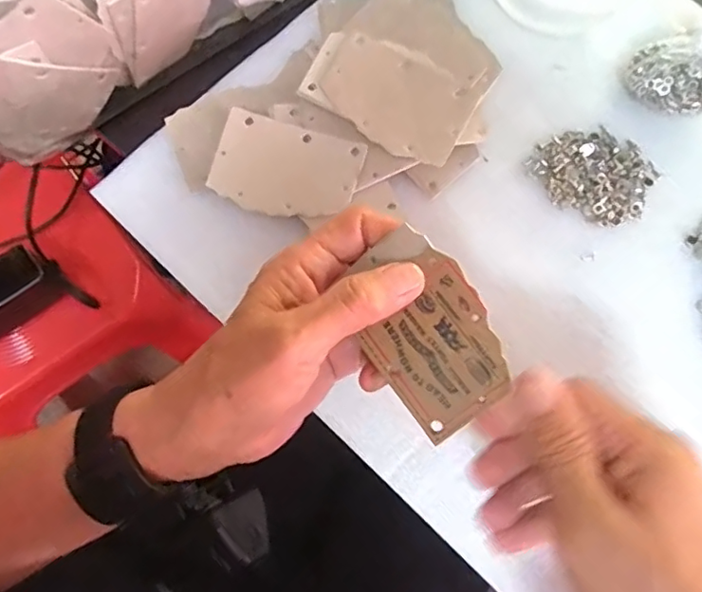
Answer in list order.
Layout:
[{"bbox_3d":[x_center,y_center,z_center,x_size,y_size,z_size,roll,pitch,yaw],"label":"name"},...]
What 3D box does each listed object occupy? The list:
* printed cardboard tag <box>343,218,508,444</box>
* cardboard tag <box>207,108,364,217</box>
[{"bbox_3d":[0.032,0.016,0.246,0.053,0.004,0.081,-39,80,15],"label":"printed cardboard tag"},{"bbox_3d":[-0.038,-0.074,0.333,0.083,0.004,0.055,18,83,6],"label":"cardboard tag"}]

